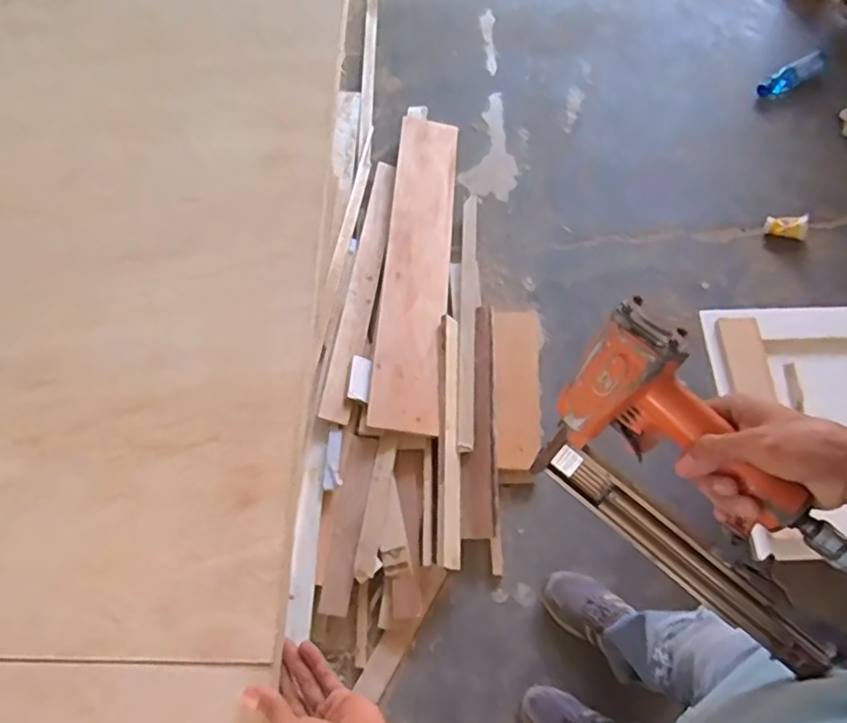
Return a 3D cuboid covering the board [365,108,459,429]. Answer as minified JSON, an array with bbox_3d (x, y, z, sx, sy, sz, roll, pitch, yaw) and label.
[{"bbox_3d":[-0.012,-0.262,1.577,0.160,0.018,0.912,8,62,-7],"label":"board"}]

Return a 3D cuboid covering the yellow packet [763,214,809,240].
[{"bbox_3d":[0.900,-0.337,1.562,0.097,0.034,0.051,13,67,10],"label":"yellow packet"}]

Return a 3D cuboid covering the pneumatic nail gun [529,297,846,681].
[{"bbox_3d":[0.229,0.096,0.502,0.261,0.177,0.063,37,37,17],"label":"pneumatic nail gun"}]

